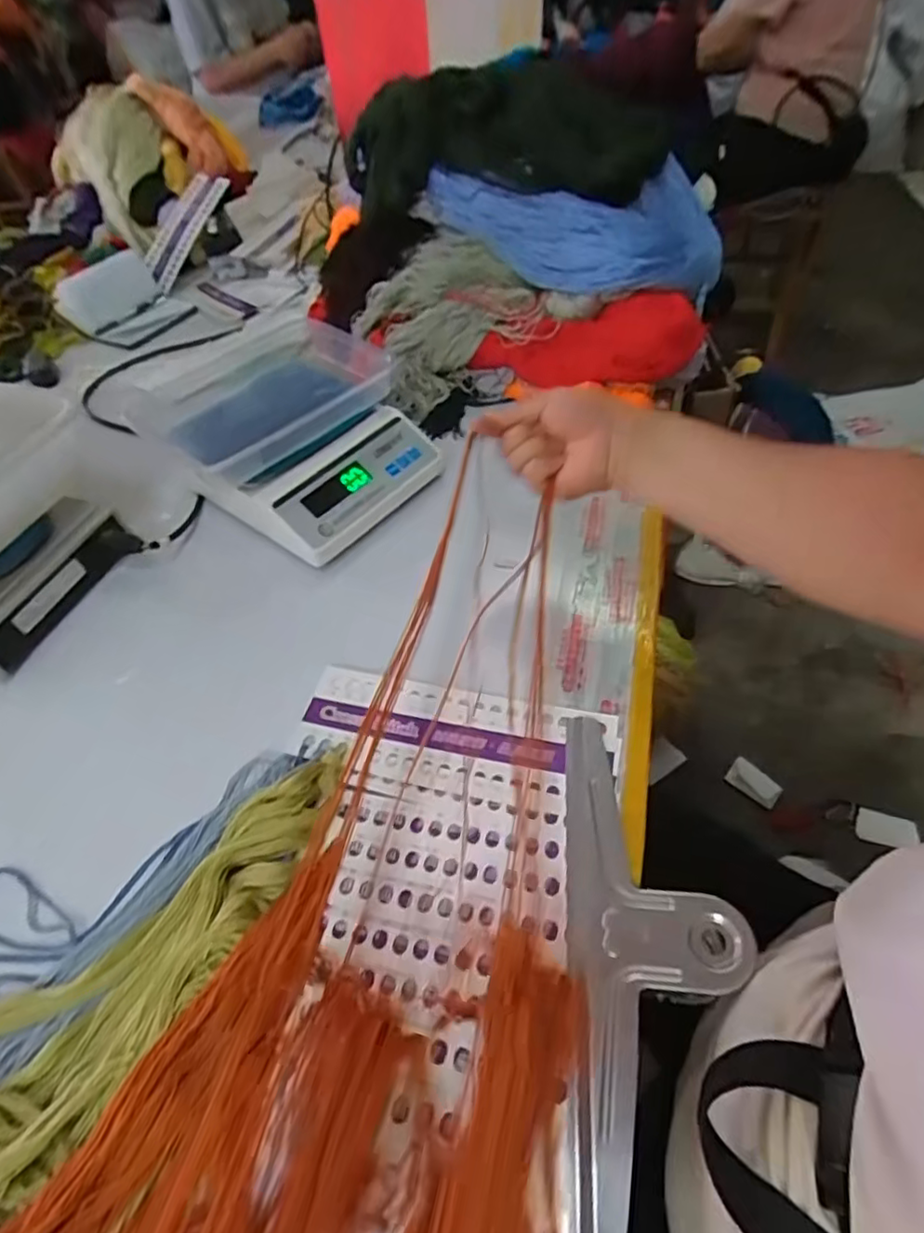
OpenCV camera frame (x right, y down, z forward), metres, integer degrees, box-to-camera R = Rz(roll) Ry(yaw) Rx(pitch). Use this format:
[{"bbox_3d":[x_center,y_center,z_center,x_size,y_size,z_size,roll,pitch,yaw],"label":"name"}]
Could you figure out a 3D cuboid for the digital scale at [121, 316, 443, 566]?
[{"bbox_3d":[-0.163,-0.184,0.651,0.226,0.094,0.227,33,62,27],"label":"digital scale"}]

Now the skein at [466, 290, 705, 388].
[{"bbox_3d":[0.139,-0.316,0.699,0.262,0.083,0.067,4,51,11],"label":"skein"}]

